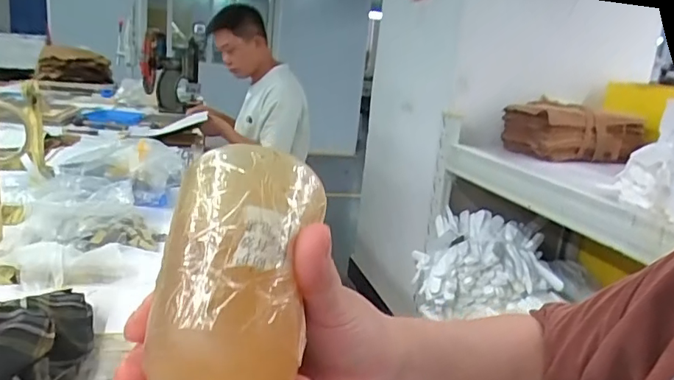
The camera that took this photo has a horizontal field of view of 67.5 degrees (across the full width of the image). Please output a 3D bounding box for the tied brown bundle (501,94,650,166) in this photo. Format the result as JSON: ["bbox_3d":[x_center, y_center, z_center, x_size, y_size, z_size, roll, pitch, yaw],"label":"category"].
[{"bbox_3d":[0.741,-0.189,1.617,0.417,0.168,0.213,13,17,24],"label":"tied brown bundle"}]

